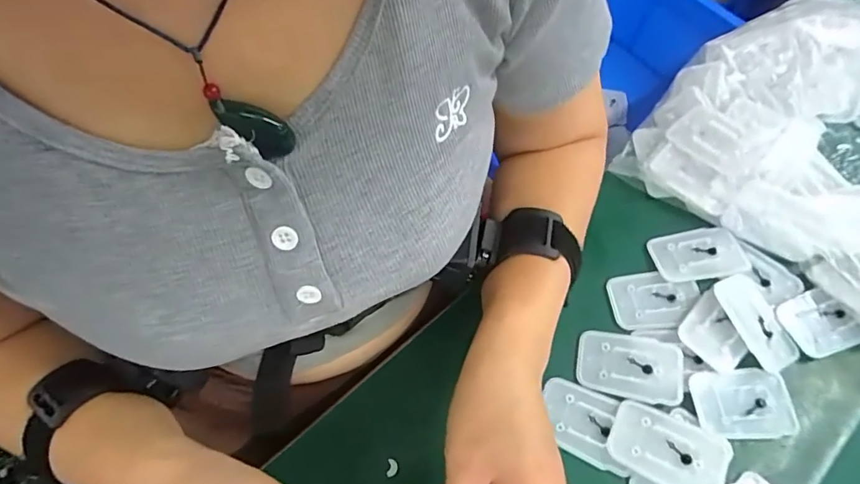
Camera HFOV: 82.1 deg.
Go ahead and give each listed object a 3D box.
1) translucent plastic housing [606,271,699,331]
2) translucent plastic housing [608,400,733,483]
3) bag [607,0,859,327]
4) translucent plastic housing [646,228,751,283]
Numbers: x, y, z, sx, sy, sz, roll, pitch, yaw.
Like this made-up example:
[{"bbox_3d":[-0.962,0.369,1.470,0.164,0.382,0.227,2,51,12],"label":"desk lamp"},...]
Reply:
[{"bbox_3d":[0.172,0.044,0.375,0.066,0.009,0.045,-5,62,-3],"label":"translucent plastic housing"},{"bbox_3d":[0.155,0.133,0.318,0.070,0.008,0.050,24,65,12],"label":"translucent plastic housing"},{"bbox_3d":[0.372,-0.083,0.410,0.310,0.087,0.313,-38,69,-18],"label":"bag"},{"bbox_3d":[0.211,0.009,0.387,0.068,0.007,0.041,-6,63,-4],"label":"translucent plastic housing"}]

